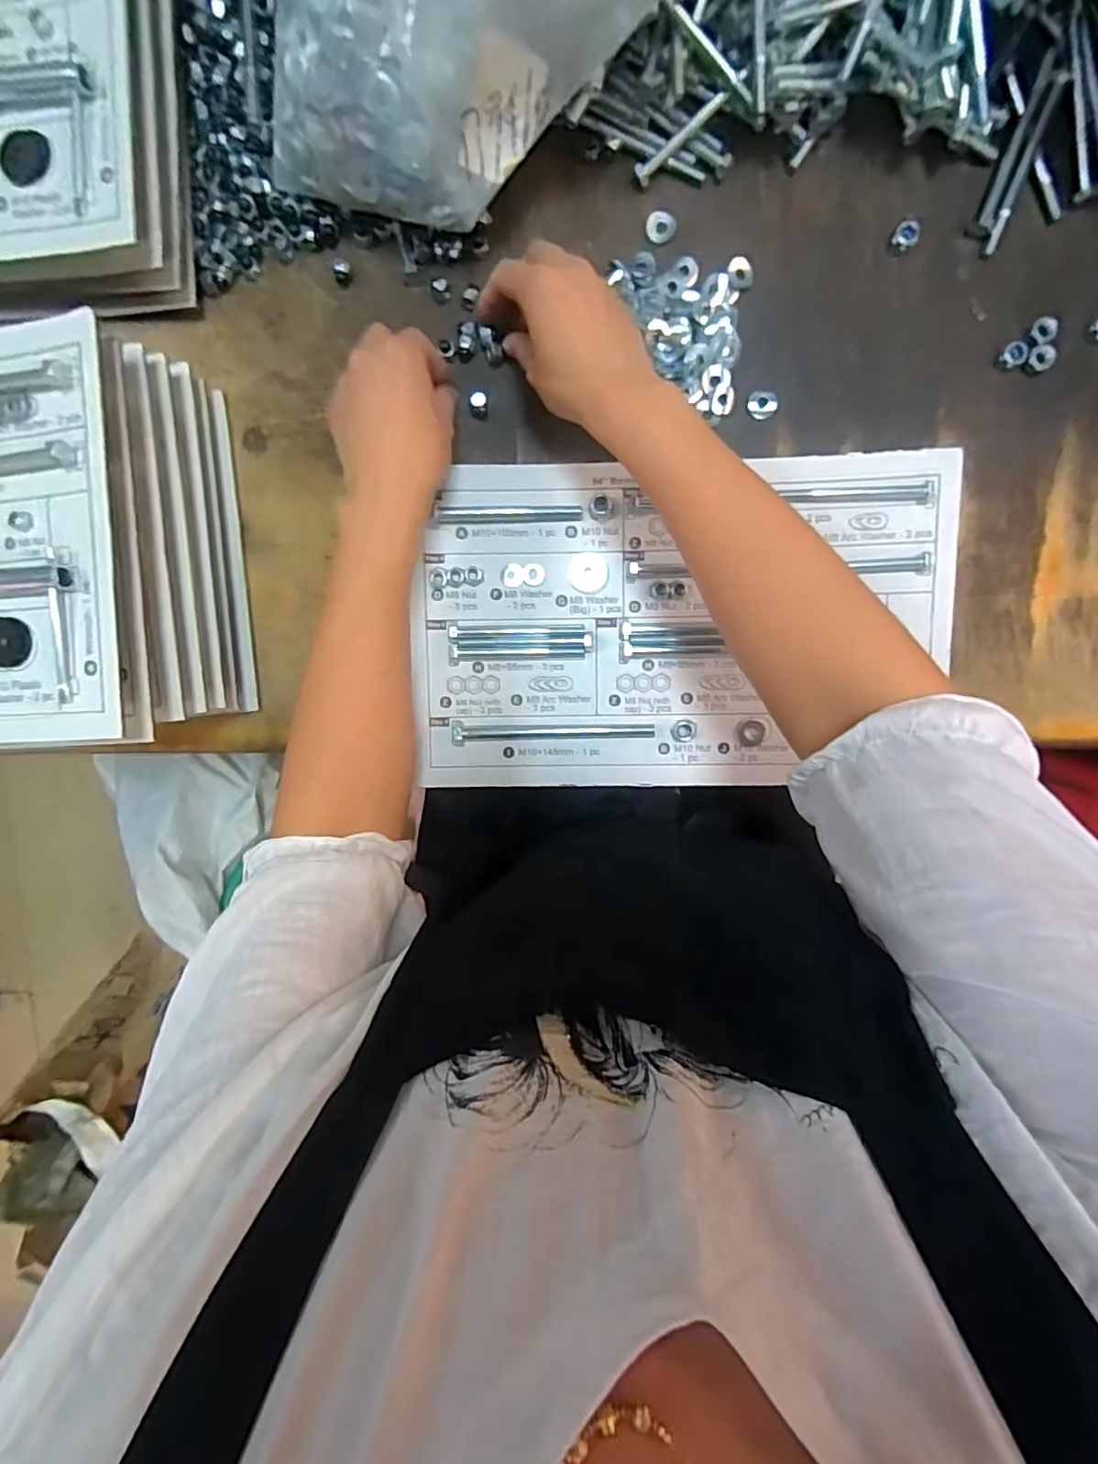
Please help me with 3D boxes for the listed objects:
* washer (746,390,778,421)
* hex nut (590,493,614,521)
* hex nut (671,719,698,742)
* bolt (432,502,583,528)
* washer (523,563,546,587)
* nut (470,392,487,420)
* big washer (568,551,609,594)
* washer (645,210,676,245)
[{"bbox_3d":[0.156,-0.238,0.415,0.021,0.005,0.020,-17,96,4],"label":"washer"},{"bbox_3d":[0.039,-0.166,0.421,0.018,0.004,0.019,3,97,2],"label":"hex nut"},{"bbox_3d":[0.103,-0.001,0.433,0.019,0.005,0.017,3,97,2],"label":"hex nut"},{"bbox_3d":[-0.030,-0.162,0.420,0.108,0.013,0.014,-2,97,3],"label":"bolt"},{"bbox_3d":[-0.011,-0.118,0.428,0.016,0.004,0.017,0,97,2],"label":"washer"},{"bbox_3d":[-0.051,-0.240,0.418,0.013,0.010,0.016,-2,97,3],"label":"nut"},{"bbox_3d":[0.030,-0.120,0.428,0.030,0.004,0.030,0,97,2],"label":"big washer"},{"bbox_3d":[0.078,-0.353,0.399,0.020,0.004,0.019,0,97,2],"label":"washer"}]

